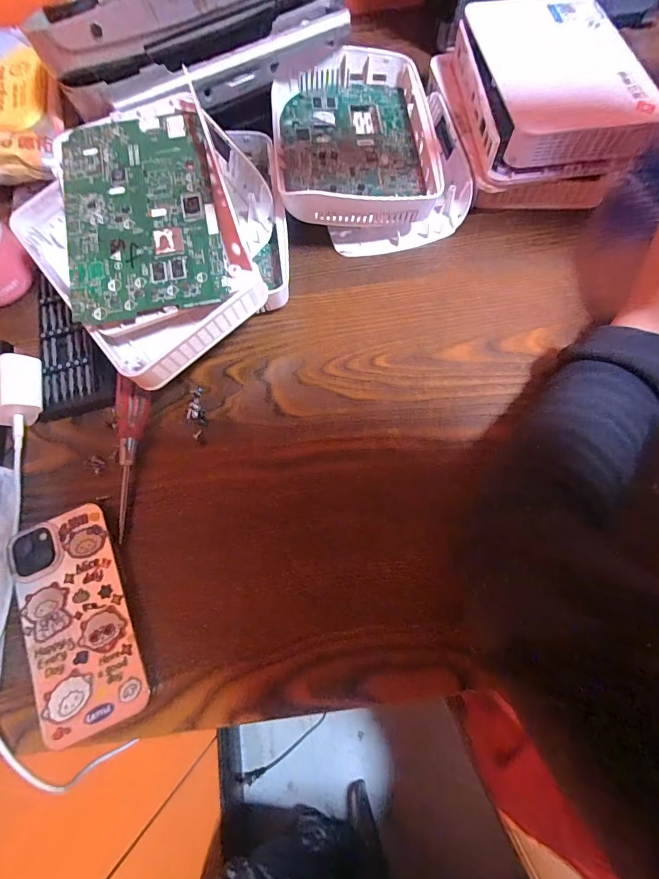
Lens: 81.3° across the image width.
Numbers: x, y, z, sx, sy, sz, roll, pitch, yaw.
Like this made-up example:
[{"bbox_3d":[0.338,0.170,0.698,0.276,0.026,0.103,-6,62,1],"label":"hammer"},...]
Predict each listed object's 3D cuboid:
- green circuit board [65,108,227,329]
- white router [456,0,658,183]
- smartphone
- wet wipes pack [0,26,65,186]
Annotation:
[{"bbox_3d":[-0.136,-0.164,0.275,0.103,0.010,0.161,-12,76,-3],"label":"green circuit board"},{"bbox_3d":[0.185,-0.302,0.323,0.124,0.035,0.169,-8,72,1],"label":"white router"},{"bbox_3d":[-0.174,0.121,0.266,0.068,0.014,0.142,-24,73,-4],"label":"smartphone"},{"bbox_3d":[-0.317,-0.329,0.369,0.099,0.031,0.182,-17,73,-2],"label":"wet wipes pack"}]

